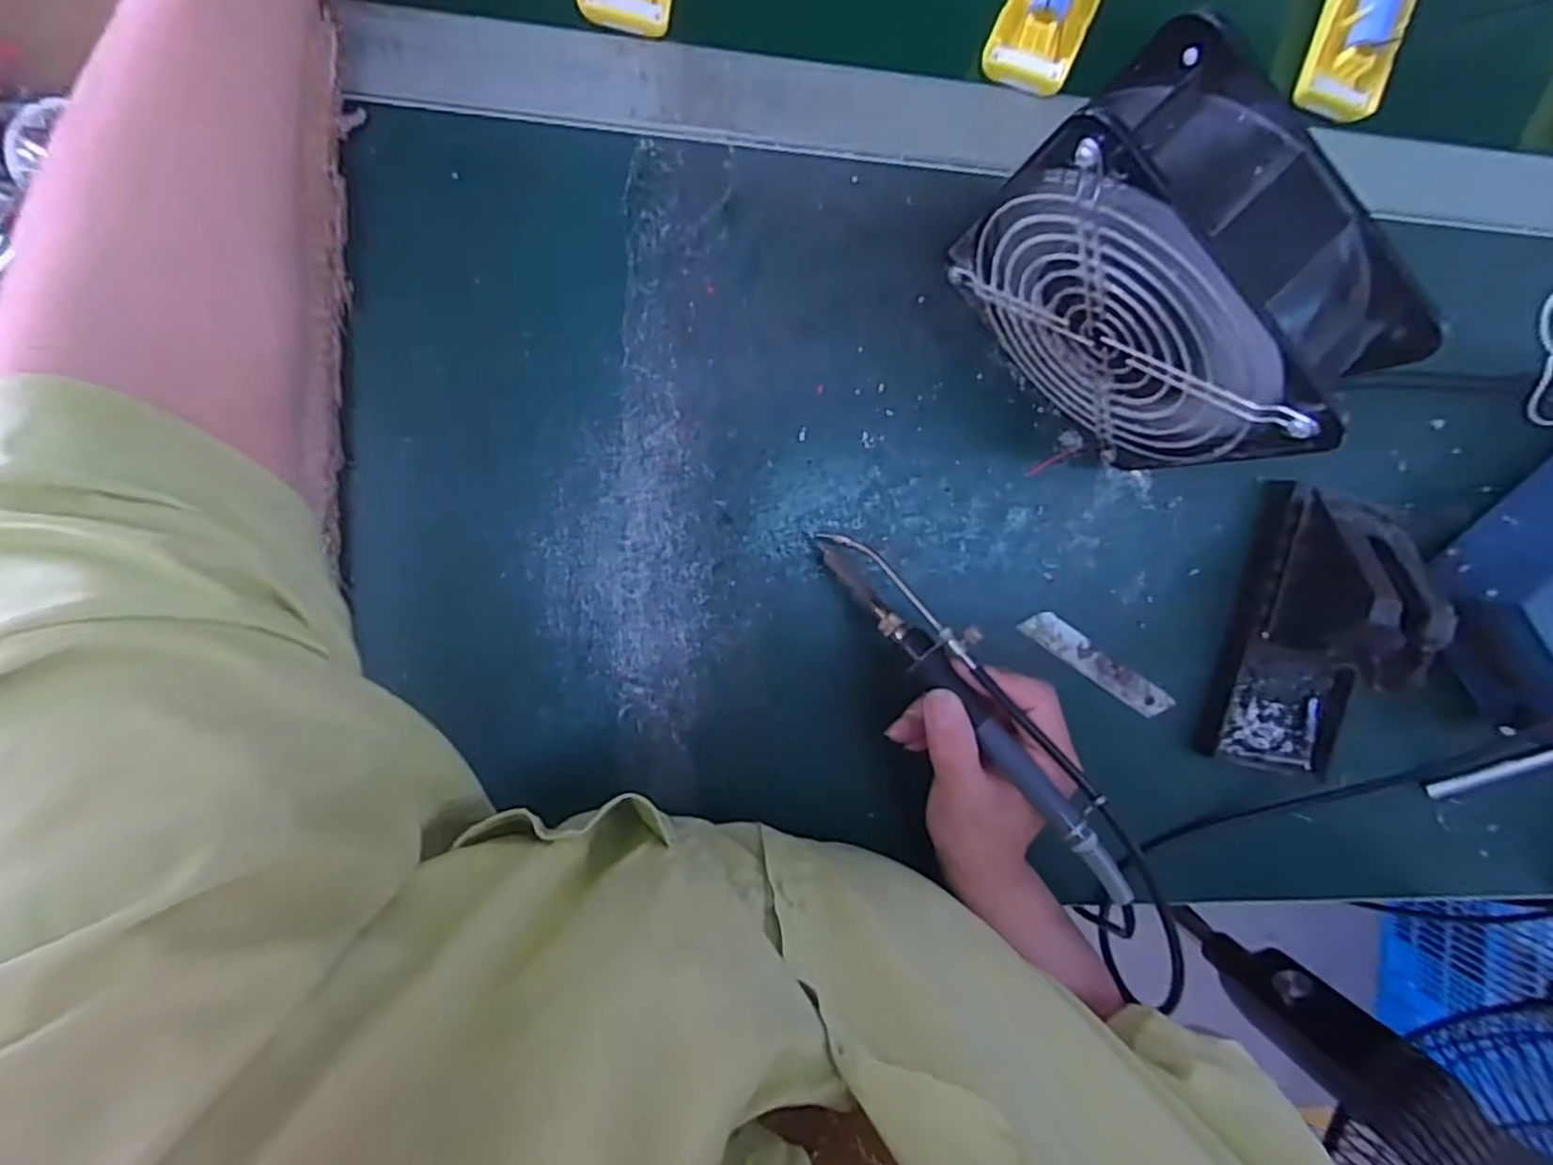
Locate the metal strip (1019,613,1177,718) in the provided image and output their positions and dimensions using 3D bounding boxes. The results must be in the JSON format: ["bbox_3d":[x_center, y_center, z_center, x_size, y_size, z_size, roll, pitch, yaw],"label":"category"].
[{"bbox_3d":[0.181,0.046,0.404,0.100,0.004,0.017,33,91,-9],"label":"metal strip"}]

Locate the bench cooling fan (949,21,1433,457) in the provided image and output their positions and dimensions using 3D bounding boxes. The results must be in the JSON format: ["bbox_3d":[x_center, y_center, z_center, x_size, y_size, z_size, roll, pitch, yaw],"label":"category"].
[{"bbox_3d":[0.155,-0.121,0.308,0.057,0.150,0.144,-43,99,-1],"label":"bench cooling fan"}]

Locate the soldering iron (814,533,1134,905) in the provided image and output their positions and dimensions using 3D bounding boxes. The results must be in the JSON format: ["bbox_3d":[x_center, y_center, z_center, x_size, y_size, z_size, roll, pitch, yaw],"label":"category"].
[{"bbox_3d":[0.092,0.052,0.332,0.028,0.021,0.207,-39,79,-2],"label":"soldering iron"}]

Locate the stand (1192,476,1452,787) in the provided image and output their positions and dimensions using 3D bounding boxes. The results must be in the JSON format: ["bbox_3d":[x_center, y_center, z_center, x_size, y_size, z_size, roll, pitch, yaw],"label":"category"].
[{"bbox_3d":[0.293,0.031,0.382,0.075,0.073,0.155,9,94,-8],"label":"stand"}]

